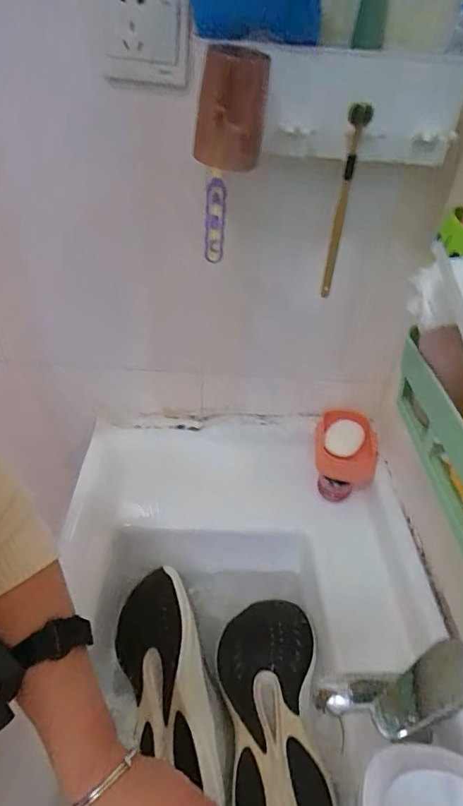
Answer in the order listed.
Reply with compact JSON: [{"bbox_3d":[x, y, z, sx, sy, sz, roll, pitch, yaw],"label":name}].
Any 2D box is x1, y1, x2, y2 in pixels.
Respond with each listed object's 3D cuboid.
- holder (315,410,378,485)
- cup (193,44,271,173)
[{"bbox_3d":[0.175,0.063,0.698,0.090,0.040,0.122,9,40,6],"label":"holder"},{"bbox_3d":[-0.002,-0.278,0.433,0.065,0.091,0.065,2,40,-3],"label":"cup"}]

